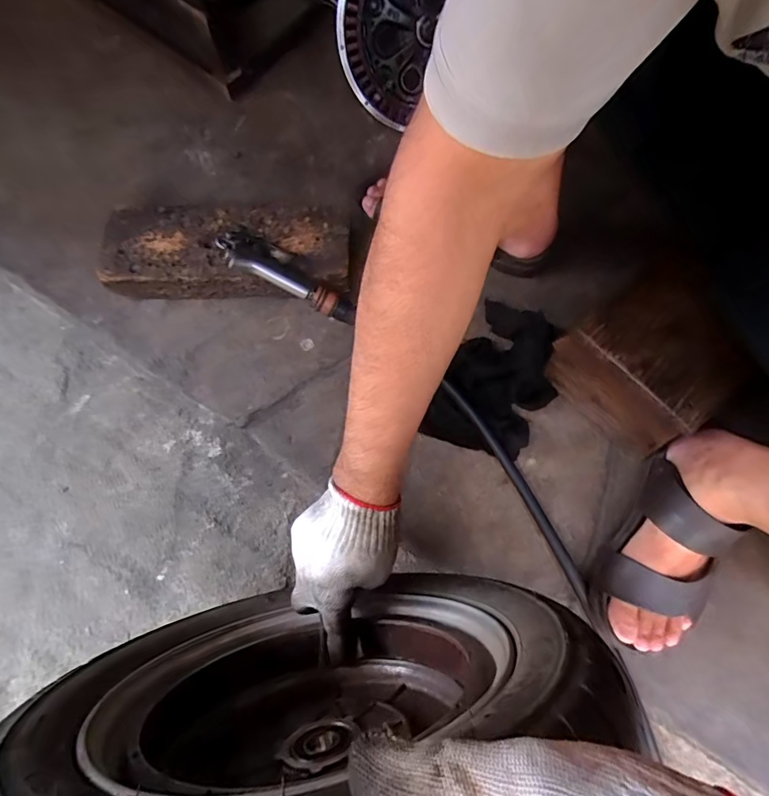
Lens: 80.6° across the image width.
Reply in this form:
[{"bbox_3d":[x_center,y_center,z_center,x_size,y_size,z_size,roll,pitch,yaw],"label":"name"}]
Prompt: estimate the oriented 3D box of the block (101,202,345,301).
[{"bbox_3d":[-0.187,-0.177,0.562,0.288,0.065,0.107,0,75,-2],"label":"block"}]

